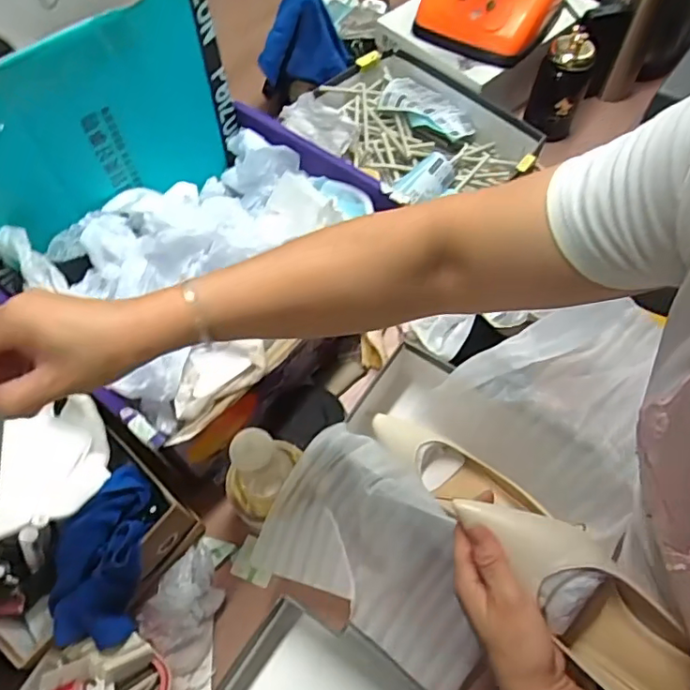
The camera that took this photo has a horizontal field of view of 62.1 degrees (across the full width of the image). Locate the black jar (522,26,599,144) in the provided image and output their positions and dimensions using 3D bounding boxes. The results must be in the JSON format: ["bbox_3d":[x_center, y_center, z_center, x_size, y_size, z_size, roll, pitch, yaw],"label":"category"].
[{"bbox_3d":[0.332,-0.399,0.883,0.074,0.143,0.075,0,61,0],"label":"black jar"}]

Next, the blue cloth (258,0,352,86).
[{"bbox_3d":[-0.063,-0.460,0.859,0.146,0.118,0.056,-21,63,-11],"label":"blue cloth"}]

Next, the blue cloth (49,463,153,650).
[{"bbox_3d":[-0.229,0.194,0.539,0.075,0.041,0.154,2,61,2],"label":"blue cloth"}]

